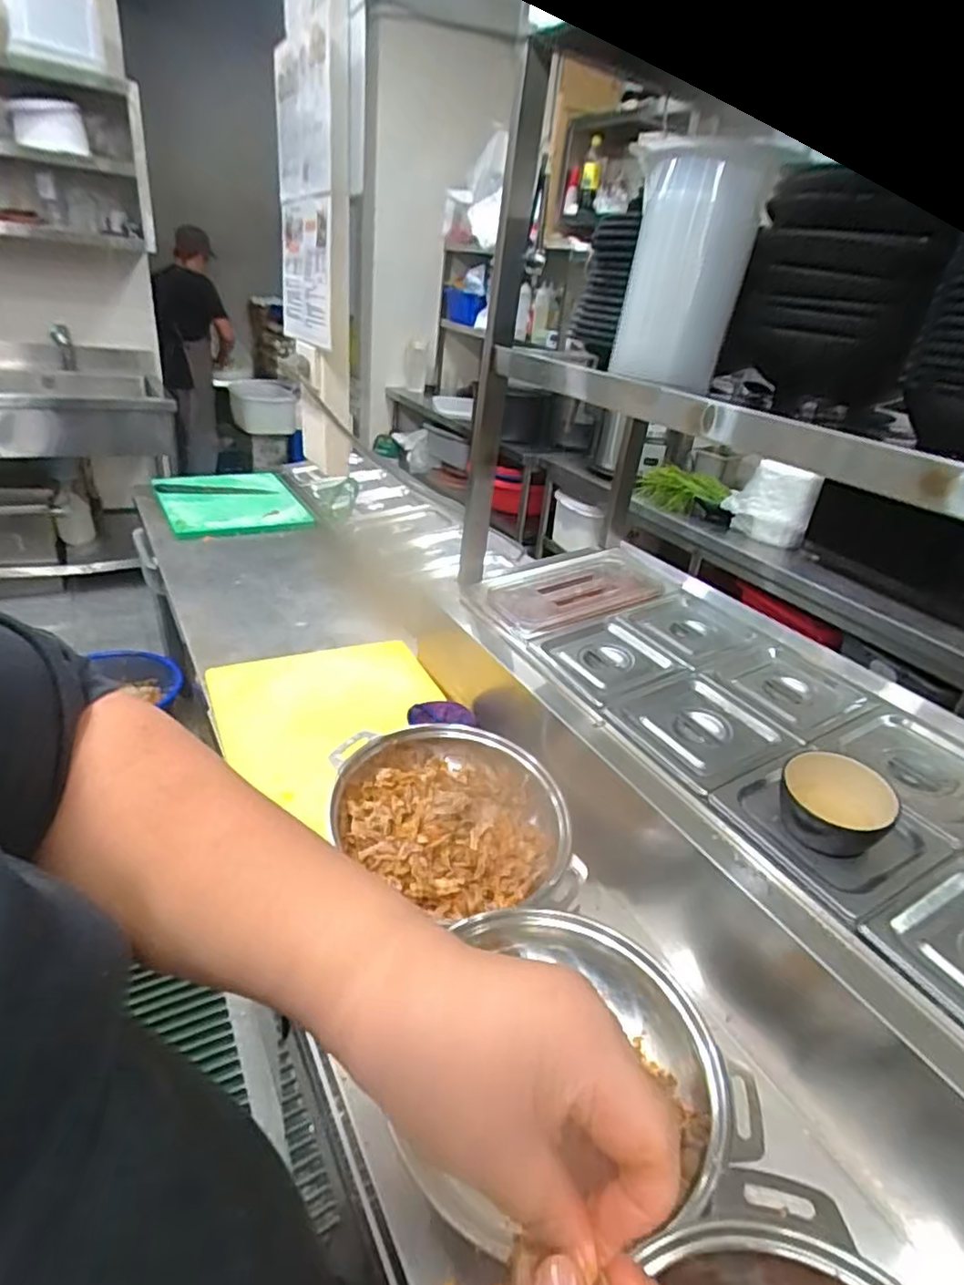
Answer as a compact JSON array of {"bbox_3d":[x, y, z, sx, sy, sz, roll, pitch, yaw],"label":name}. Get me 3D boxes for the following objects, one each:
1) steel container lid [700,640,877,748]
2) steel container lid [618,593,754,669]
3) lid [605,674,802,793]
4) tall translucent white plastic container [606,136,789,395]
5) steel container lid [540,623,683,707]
[{"bbox_3d":[0.405,0.055,0.876,0.165,0.023,0.184,-10,33,-28],"label":"steel container lid"},{"bbox_3d":[0.317,-0.023,0.993,0.160,0.019,0.165,-13,34,-31],"label":"steel container lid"},{"bbox_3d":[0.270,0.103,0.796,0.164,0.022,0.173,-10,33,-28],"label":"lid"},{"bbox_3d":[0.221,-0.406,0.710,0.131,0.226,0.108,15,30,14],"label":"tall translucent white plastic container"},{"bbox_3d":[0.178,0.024,0.919,0.163,0.022,0.156,-11,33,-29],"label":"steel container lid"}]

